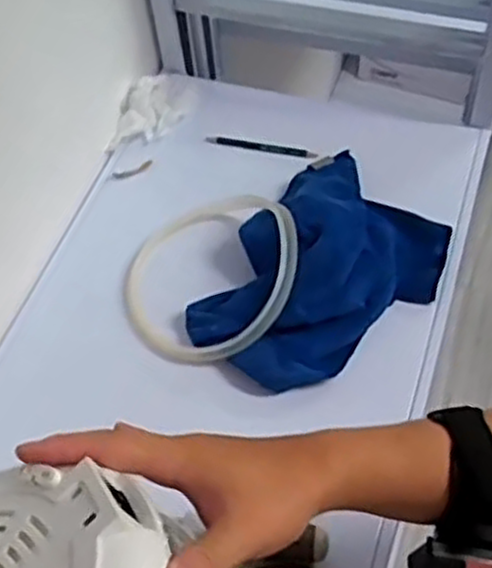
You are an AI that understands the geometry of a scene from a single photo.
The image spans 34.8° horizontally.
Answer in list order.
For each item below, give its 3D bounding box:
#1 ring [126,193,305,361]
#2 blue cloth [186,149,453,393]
[{"bbox_3d":[-0.031,-0.010,0.780,0.185,0.036,0.187,-16,50,20],"label":"ring"},{"bbox_3d":[0.085,-0.024,0.764,0.186,0.070,0.284,26,62,21],"label":"blue cloth"}]

